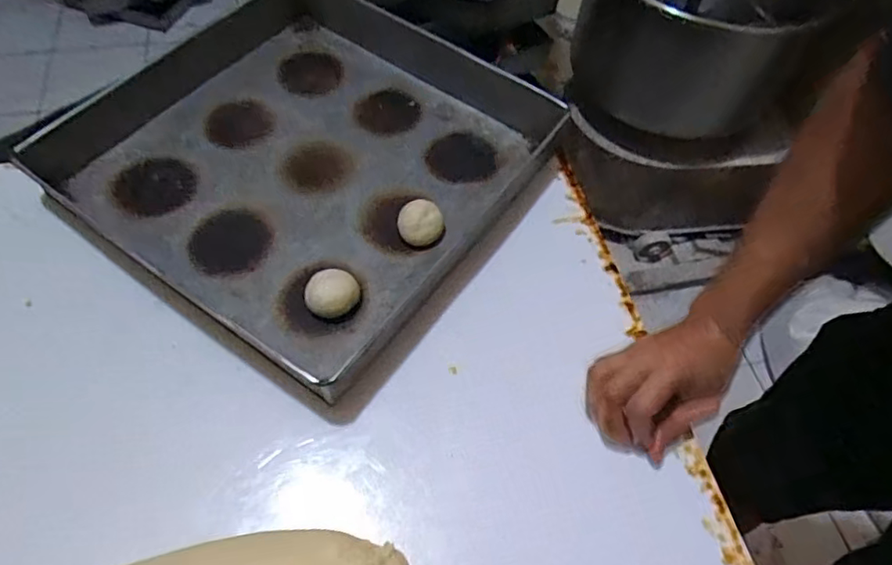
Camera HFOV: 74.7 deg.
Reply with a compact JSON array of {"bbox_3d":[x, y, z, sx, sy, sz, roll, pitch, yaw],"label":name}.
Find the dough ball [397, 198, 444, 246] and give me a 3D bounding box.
[{"bbox_3d":[-0.027,-0.060,0.603,0.046,0.038,0.040,2,56,-2],"label":"dough ball"}]

